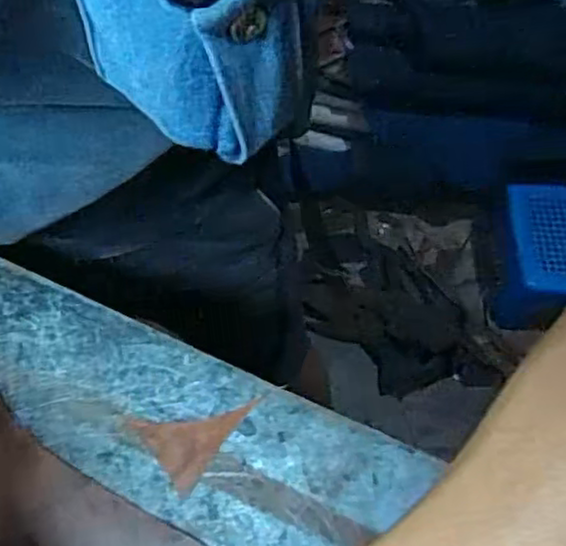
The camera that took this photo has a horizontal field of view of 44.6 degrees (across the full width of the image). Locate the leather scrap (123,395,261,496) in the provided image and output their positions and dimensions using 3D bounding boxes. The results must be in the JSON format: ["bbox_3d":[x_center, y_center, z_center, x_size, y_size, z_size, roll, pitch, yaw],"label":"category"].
[{"bbox_3d":[-0.049,0.077,0.361,0.046,0.004,0.057,38,65,15],"label":"leather scrap"}]

